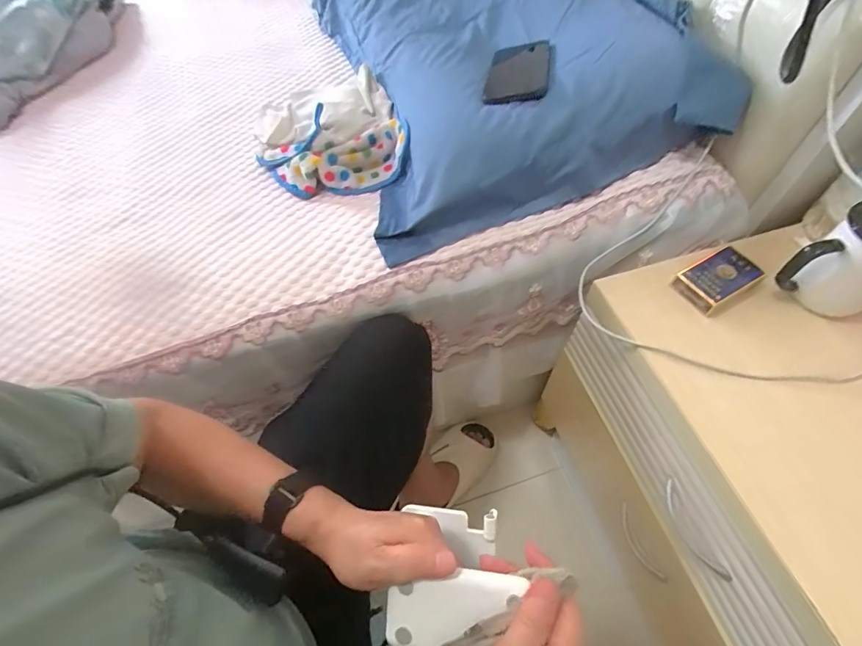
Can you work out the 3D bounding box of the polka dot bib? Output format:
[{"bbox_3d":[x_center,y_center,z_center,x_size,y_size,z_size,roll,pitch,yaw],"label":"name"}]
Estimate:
[{"bbox_3d":[-0.160,-0.295,0.625,0.203,0.055,0.271,-19,58,-8],"label":"polka dot bib"}]

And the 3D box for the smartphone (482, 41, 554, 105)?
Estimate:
[{"bbox_3d":[0.117,-0.332,0.545,0.082,0.010,0.167,1,53,17],"label":"smartphone"}]

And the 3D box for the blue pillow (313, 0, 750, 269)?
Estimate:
[{"bbox_3d":[0.073,-0.418,0.620,0.427,0.174,0.582,-15,57,-5],"label":"blue pillow"}]

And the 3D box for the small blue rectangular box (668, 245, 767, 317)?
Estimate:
[{"bbox_3d":[0.330,-0.050,0.480,0.084,0.025,0.054,-29,60,-14],"label":"small blue rectangular box"}]

